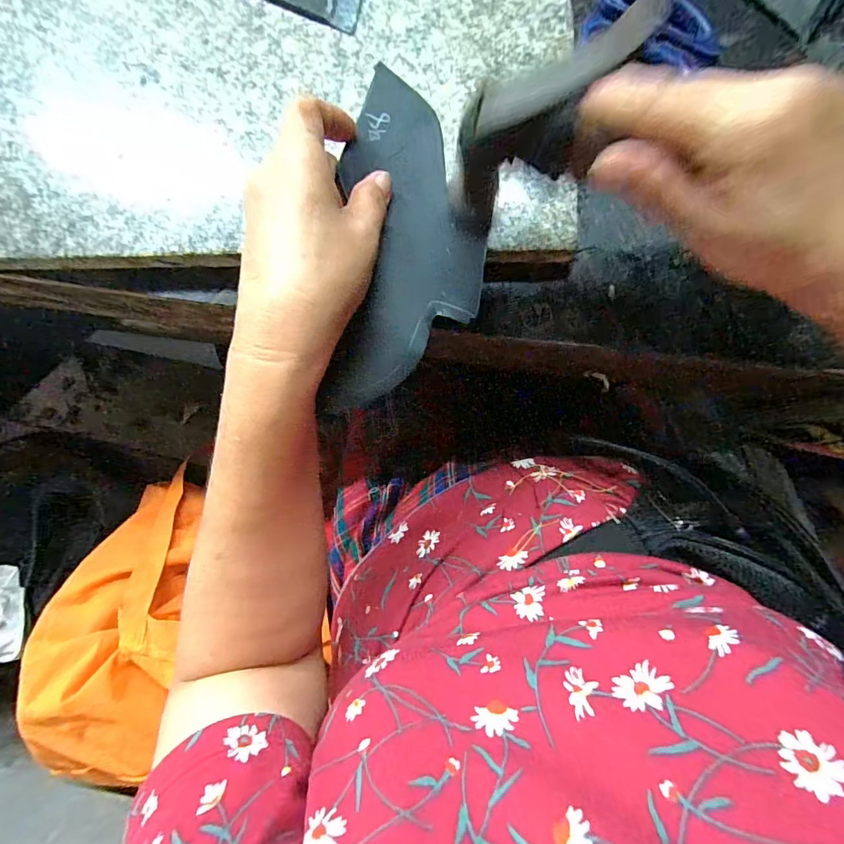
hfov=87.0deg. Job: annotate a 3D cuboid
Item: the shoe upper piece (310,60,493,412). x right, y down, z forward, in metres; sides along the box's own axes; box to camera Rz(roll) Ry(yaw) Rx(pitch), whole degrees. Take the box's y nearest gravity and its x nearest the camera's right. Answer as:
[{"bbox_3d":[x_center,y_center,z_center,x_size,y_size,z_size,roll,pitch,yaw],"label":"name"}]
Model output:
[{"bbox_3d":[-0.006,-0.102,0.248,0.080,0.019,0.190,6,86,6],"label":"shoe upper piece"}]

